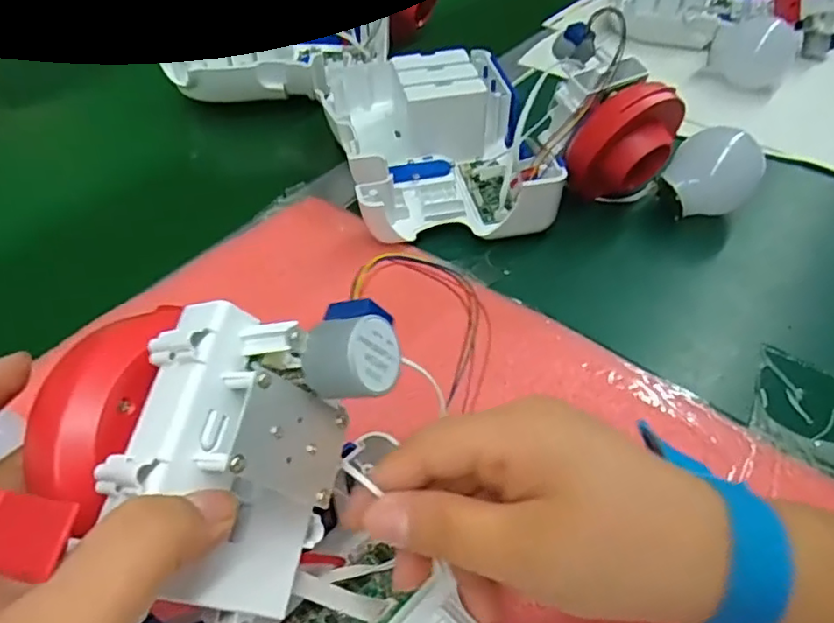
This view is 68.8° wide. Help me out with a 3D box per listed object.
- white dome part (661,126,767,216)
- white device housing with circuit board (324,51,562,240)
[{"bbox_3d":[0.208,-0.095,0.429,0.059,0.047,0.056,28,54,23],"label":"white dome part"},{"bbox_3d":[0.012,-0.129,0.451,0.138,0.061,0.191,-9,49,-8],"label":"white device housing with circuit board"}]

